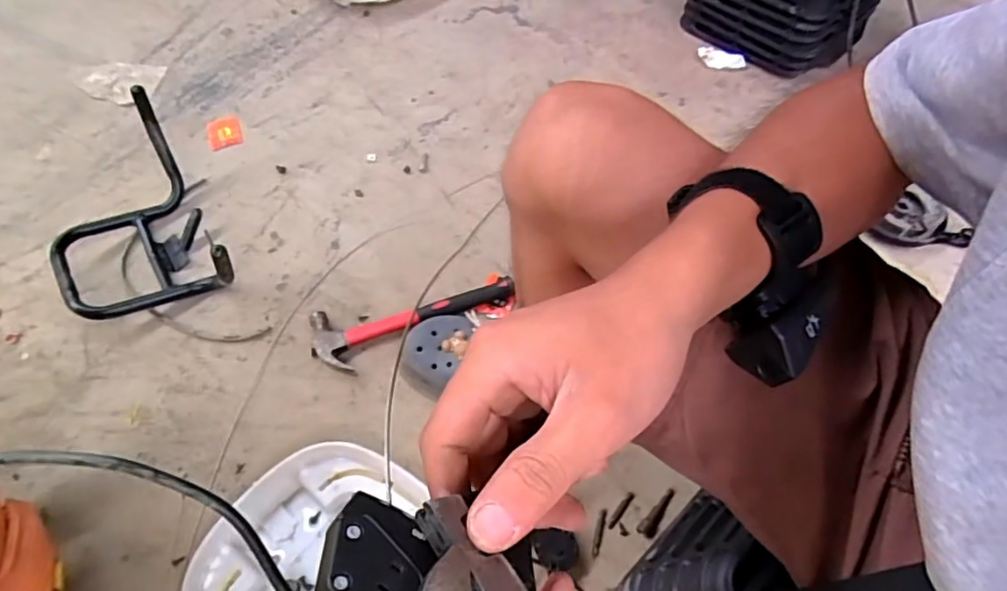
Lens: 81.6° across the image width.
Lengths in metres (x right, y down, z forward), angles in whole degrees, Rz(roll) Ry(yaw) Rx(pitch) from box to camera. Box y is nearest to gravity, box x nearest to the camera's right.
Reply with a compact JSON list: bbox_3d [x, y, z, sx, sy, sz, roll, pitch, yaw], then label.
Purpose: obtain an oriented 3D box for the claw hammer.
[{"bbox_3d":[-0.117,0.037,0.785,0.275,0.031,0.081,-12,60,-8],"label":"claw hammer"}]

